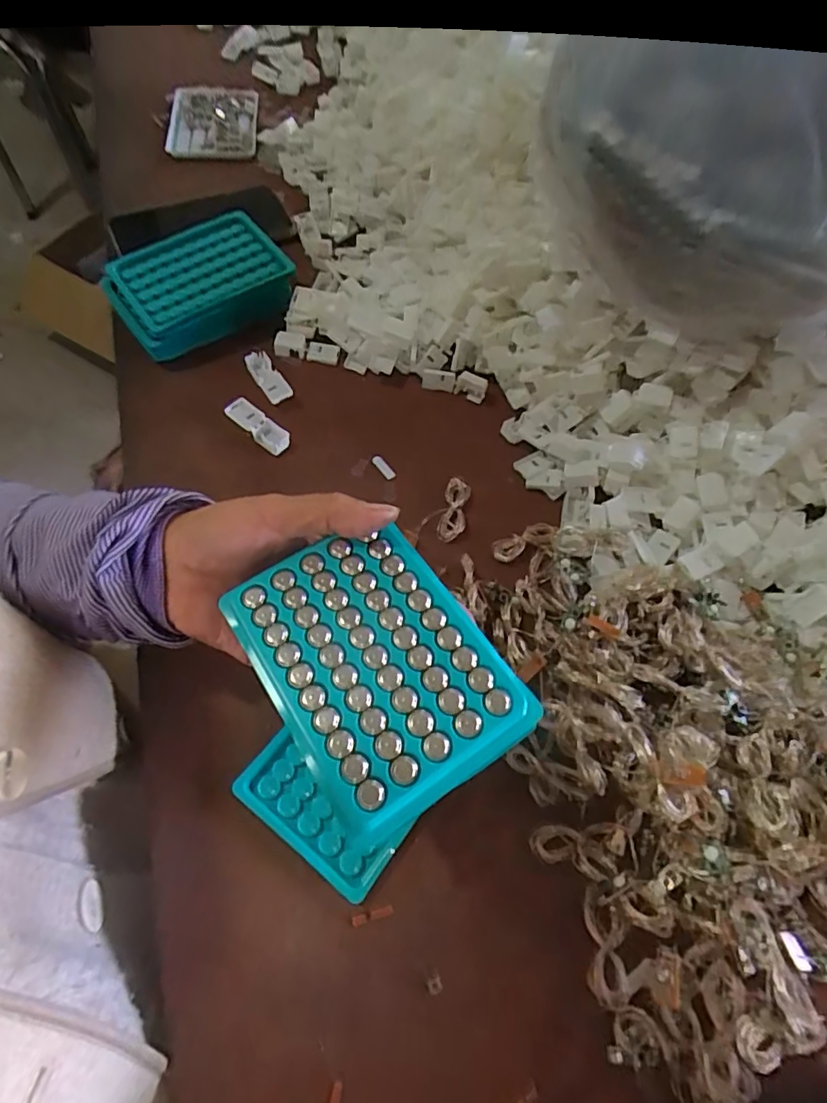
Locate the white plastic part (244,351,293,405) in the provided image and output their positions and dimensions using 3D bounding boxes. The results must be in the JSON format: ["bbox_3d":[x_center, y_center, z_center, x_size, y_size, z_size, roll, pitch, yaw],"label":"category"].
[{"bbox_3d":[-0.122,-0.145,0.461,0.021,0.009,0.058,-27,68,-17],"label":"white plastic part"}]

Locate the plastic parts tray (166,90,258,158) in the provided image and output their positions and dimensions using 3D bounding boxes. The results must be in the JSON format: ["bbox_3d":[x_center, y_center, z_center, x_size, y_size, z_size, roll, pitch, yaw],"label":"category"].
[{"bbox_3d":[-0.234,-0.503,0.645,0.098,0.018,0.144,-4,63,-2],"label":"plastic parts tray"}]

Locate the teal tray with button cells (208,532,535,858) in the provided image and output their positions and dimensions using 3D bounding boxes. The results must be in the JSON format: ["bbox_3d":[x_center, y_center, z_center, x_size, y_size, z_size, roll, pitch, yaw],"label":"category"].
[{"bbox_3d":[-0.019,0.047,0.244,0.088,0.011,0.128,-34,68,-16],"label":"teal tray with button cells"}]

